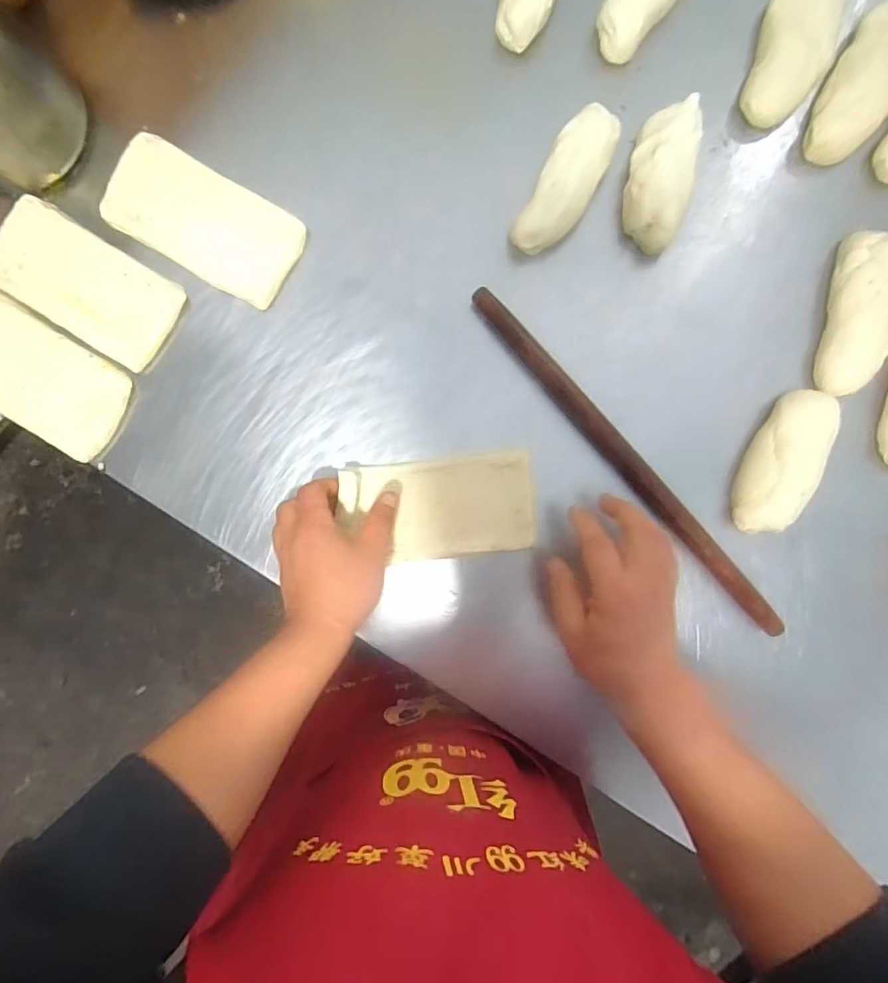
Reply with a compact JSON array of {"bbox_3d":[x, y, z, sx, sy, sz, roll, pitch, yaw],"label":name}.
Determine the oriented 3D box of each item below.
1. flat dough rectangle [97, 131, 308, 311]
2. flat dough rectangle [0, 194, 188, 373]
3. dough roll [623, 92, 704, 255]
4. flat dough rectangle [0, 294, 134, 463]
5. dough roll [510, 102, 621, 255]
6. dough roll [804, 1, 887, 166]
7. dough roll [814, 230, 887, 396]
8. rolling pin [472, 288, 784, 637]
[{"bbox_3d":[-0.221,-0.248,0.485,0.181,0.007,0.090,31,93,1],"label":"flat dough rectangle"},{"bbox_3d":[-0.334,-0.193,0.489,0.174,0.012,0.088,32,93,1],"label":"flat dough rectangle"},{"bbox_3d":[0.187,-0.276,0.452,0.054,0.041,0.125,12,92,2],"label":"dough roll"},{"bbox_3d":[-0.385,-0.110,0.493,0.183,0.013,0.091,32,93,1],"label":"flat dough rectangle"},{"bbox_3d":[0.109,-0.275,0.462,0.052,0.041,0.133,28,93,1],"label":"dough roll"},{"bbox_3d":[0.357,-0.349,0.448,0.056,0.032,0.140,28,93,1],"label":"dough roll"},{"bbox_3d":[0.357,-0.150,0.450,0.050,0.034,0.131,8,92,2],"label":"dough roll"},{"bbox_3d":[0.159,-0.026,0.464,0.017,0.023,0.389,-41,90,3],"label":"rolling pin"}]

